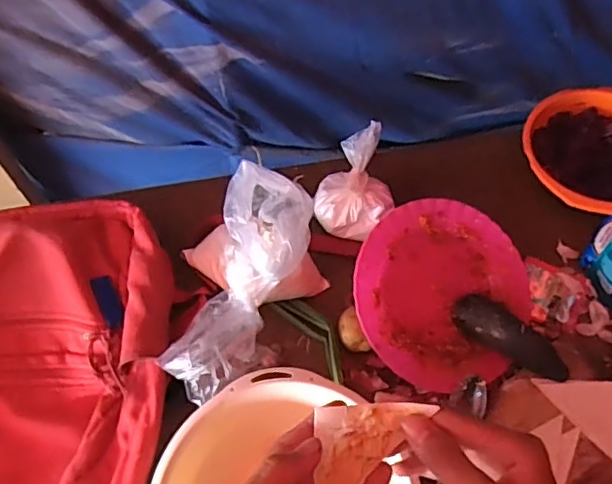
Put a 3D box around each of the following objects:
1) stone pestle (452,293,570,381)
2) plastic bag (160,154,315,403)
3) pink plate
[{"bbox_3d":[0.232,0.109,0.647,0.137,0.038,0.049,29,65,17],"label":"stone pestle"},{"bbox_3d":[-0.066,0.043,0.636,0.103,0.098,0.263,14,77,10],"label":"plastic bag"},{"bbox_3d":[0.157,0.059,0.673,0.210,0.028,0.210,4,76,-16],"label":"pink plate"}]

